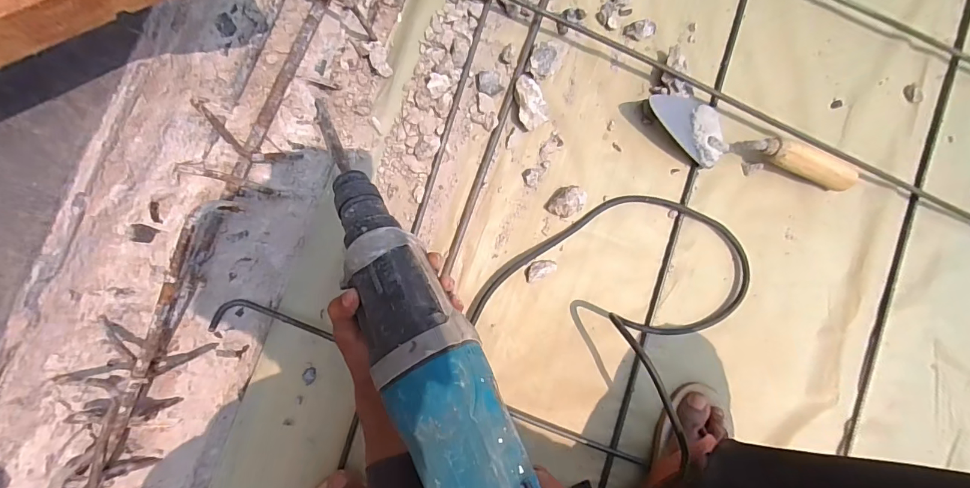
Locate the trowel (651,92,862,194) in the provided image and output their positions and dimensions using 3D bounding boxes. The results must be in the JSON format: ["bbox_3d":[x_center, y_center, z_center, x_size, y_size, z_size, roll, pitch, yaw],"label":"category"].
[{"bbox_3d":[0.312,-0.118,0.503,0.268,0.044,0.072,14,90,-2],"label":"trowel"}]

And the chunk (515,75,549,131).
[{"bbox_3d":[0.055,-0.164,0.499,0.035,0.022,0.061,-10,90,-7],"label":"chunk"}]

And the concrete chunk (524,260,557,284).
[{"bbox_3d":[0.064,0.030,0.504,0.038,0.011,0.020,-26,92,-7],"label":"concrete chunk"}]

